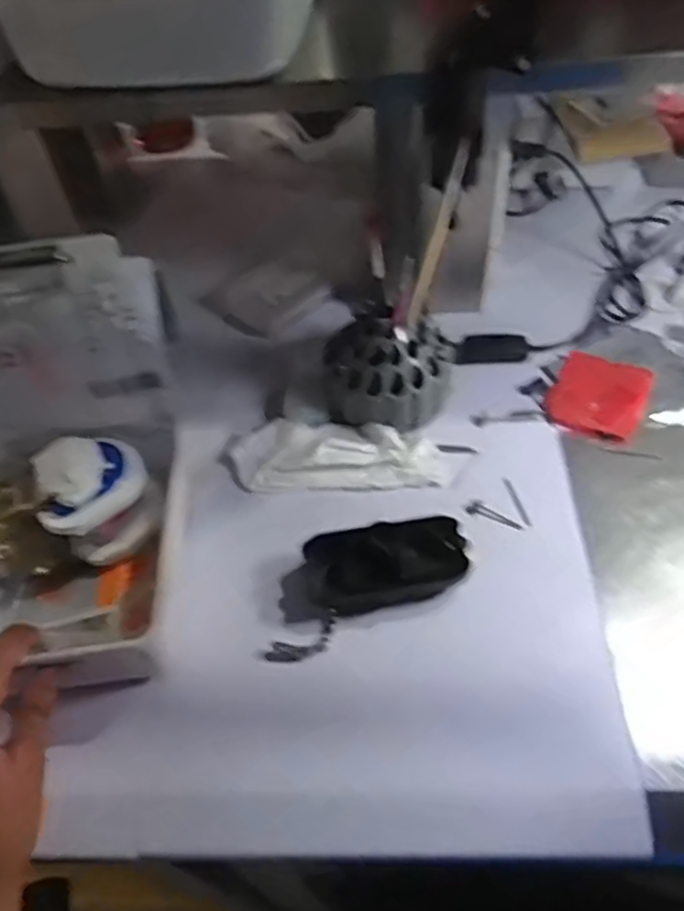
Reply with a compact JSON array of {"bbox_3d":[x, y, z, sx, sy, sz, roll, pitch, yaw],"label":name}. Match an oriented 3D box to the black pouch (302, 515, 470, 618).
[{"bbox_3d":[0.031,0.075,0.465,0.101,0.031,0.051,-11,55,-3],"label":"black pouch"}]

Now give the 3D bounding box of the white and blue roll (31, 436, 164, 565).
[{"bbox_3d":[-0.167,0.029,0.470,0.075,0.080,0.062,-29,57,-16],"label":"white and blue roll"}]

